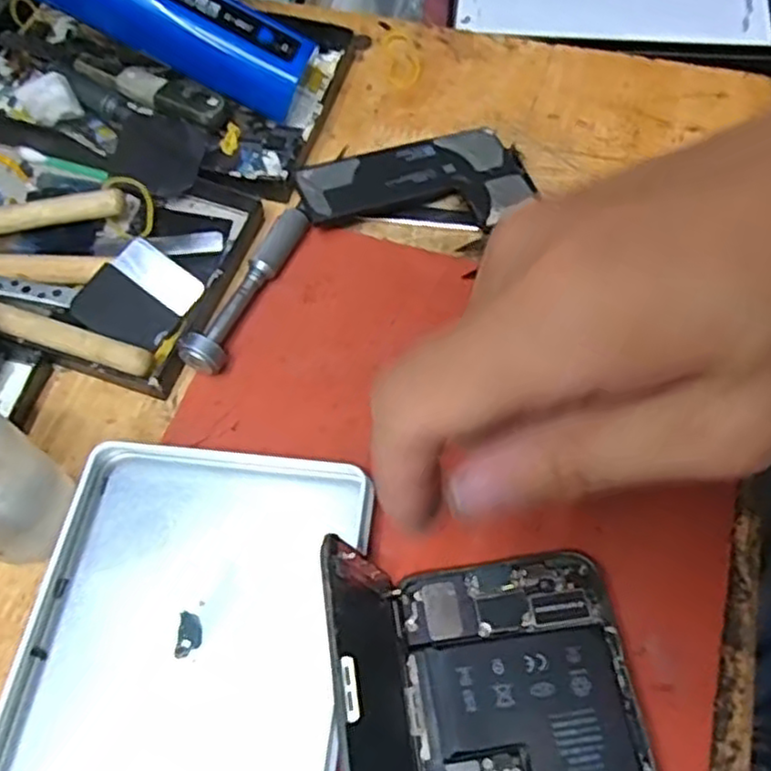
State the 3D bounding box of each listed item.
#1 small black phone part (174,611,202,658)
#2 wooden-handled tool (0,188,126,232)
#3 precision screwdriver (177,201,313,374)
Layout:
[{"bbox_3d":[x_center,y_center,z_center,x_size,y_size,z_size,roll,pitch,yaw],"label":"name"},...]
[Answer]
[{"bbox_3d":[-0.063,0.080,0.234,0.008,0.004,0.014,0,63,1],"label":"small black phone part"},{"bbox_3d":[-0.161,-0.072,0.305,0.100,0.015,0.013,-8,63,-3],"label":"wooden-handled tool"},{"bbox_3d":[-0.055,-0.041,0.291,0.016,0.015,0.084,21,65,11],"label":"precision screwdriver"}]

